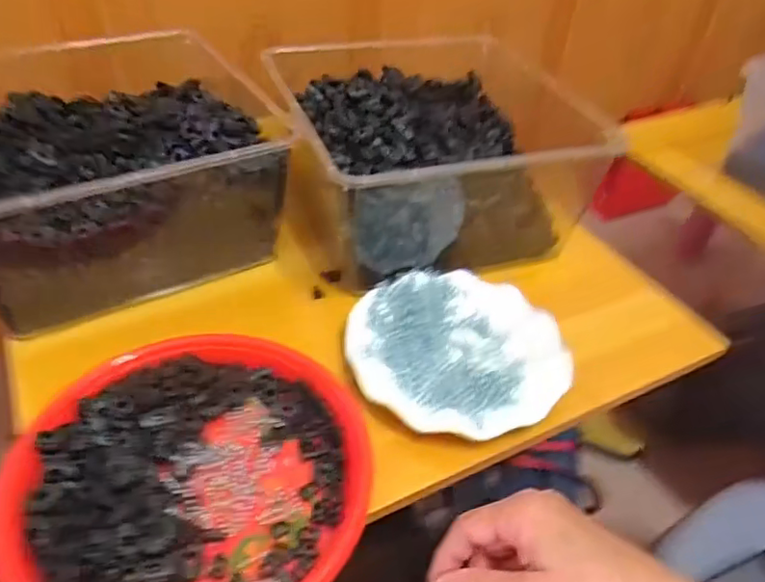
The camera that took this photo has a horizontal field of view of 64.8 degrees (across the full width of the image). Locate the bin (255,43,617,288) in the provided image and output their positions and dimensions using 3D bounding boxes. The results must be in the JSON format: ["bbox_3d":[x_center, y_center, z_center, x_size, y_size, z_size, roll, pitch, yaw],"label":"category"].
[{"bbox_3d":[0.042,-0.164,0.653,0.277,0.134,0.334,-8,44,-16],"label":"bin"}]

